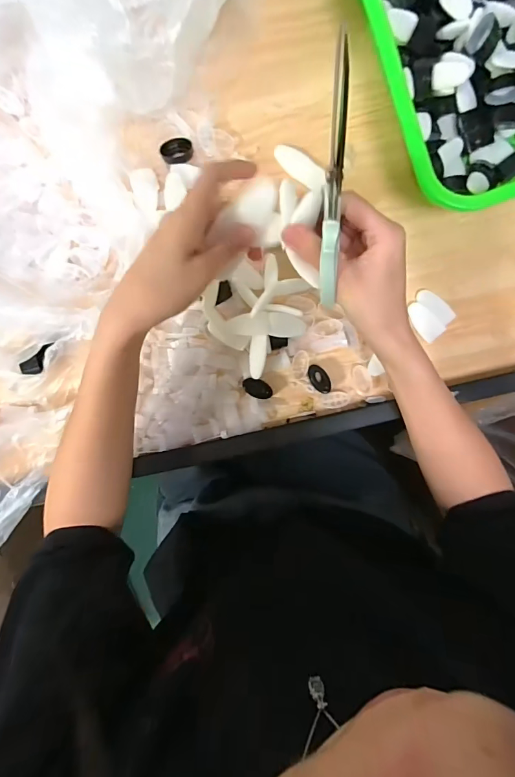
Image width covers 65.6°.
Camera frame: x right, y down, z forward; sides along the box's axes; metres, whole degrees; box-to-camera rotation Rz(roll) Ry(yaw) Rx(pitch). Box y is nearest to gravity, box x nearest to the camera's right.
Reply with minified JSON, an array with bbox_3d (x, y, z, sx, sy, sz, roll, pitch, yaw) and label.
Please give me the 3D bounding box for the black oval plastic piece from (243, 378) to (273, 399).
[{"bbox_3d":[0.000,0.000,0.424,0.032,0.008,0.019,24,95,0],"label":"black oval plastic piece"}]

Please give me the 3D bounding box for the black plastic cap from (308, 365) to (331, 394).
[{"bbox_3d":[0.066,-0.010,0.423,0.019,0.009,0.033,-33,92,4],"label":"black plastic cap"}]

